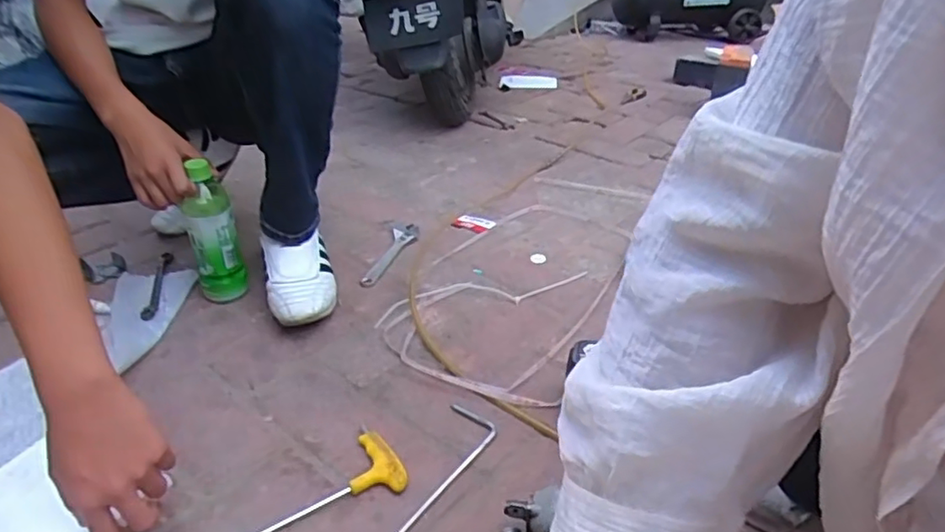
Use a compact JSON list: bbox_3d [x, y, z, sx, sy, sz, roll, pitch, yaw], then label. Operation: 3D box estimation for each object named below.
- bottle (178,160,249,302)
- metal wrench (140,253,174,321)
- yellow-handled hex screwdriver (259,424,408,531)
[{"bbox_3d":[-0.378,-0.048,0.895,0.064,0.216,0.058,-11,32,-20],"label":"bottle"},{"bbox_3d":[-0.482,0.027,0.938,0.021,0.009,0.187,-7,31,-14],"label":"metal wrench"},{"bbox_3d":[-0.172,0.223,0.614,0.200,0.020,0.086,-13,34,-24],"label":"yellow-handled hex screwdriver"}]

